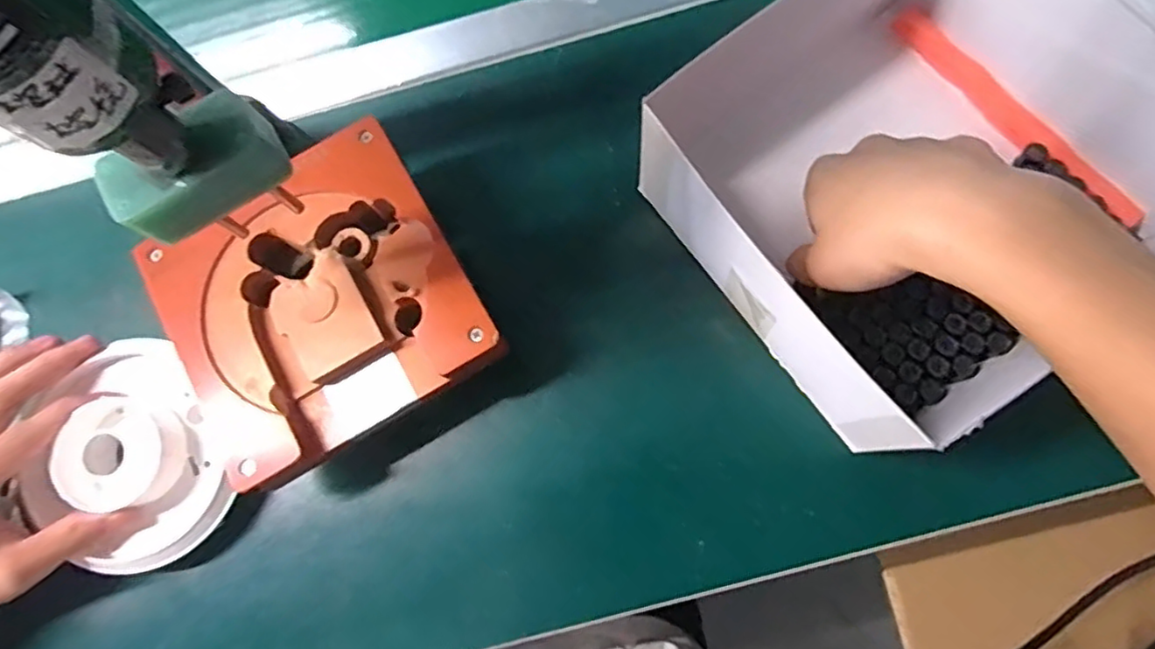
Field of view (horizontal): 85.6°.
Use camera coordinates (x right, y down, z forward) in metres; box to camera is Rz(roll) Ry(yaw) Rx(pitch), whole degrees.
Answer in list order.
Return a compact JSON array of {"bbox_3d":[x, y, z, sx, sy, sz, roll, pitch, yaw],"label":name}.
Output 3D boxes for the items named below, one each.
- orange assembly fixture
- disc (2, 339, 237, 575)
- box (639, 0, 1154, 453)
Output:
[{"bbox_3d":[-0.143,-0.007,0.333,0.161,0.030,0.144,-30,77,-2],"label":"orange assembly fixture"},{"bbox_3d":[-0.252,0.078,0.346,0.104,0.034,0.117,-42,81,-7],"label":"disc"},{"bbox_3d":[0.171,-0.073,0.332,0.208,0.104,0.207,-34,78,-3],"label":"box"}]

